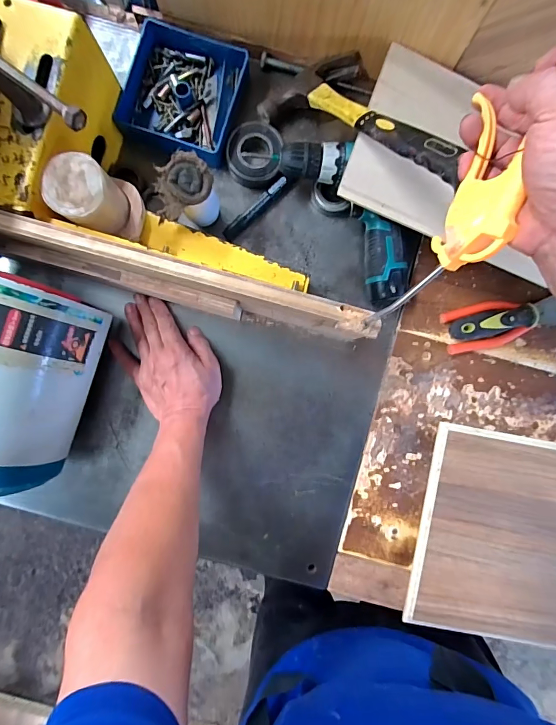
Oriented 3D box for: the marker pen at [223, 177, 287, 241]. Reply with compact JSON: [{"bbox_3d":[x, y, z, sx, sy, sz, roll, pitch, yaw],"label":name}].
[{"bbox_3d":[-0.032,-0.207,0.521,0.108,0.015,0.015,-45,92,0],"label":"marker pen"}]

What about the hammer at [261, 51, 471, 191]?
[{"bbox_3d":[0.094,-0.269,0.432,0.129,0.033,0.294,-33,54,0],"label":"hammer"}]

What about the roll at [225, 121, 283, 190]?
[{"bbox_3d":[-0.030,-0.273,0.511,0.070,0.023,0.076,0,91,-1],"label":"roll"}]

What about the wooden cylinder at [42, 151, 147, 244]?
[{"bbox_3d":[-0.196,-0.180,0.429,0.073,0.082,0.071,0,91,-1],"label":"wooden cylinder"}]

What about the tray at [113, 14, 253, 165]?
[{"bbox_3d":[-0.121,-0.347,0.508,0.140,0.035,0.146,16,90,-1],"label":"tray"}]

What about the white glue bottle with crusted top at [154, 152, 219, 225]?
[{"bbox_3d":[-0.109,-0.197,0.473,0.074,0.097,0.061,-21,91,-1],"label":"white glue bottle with crusted top"}]

